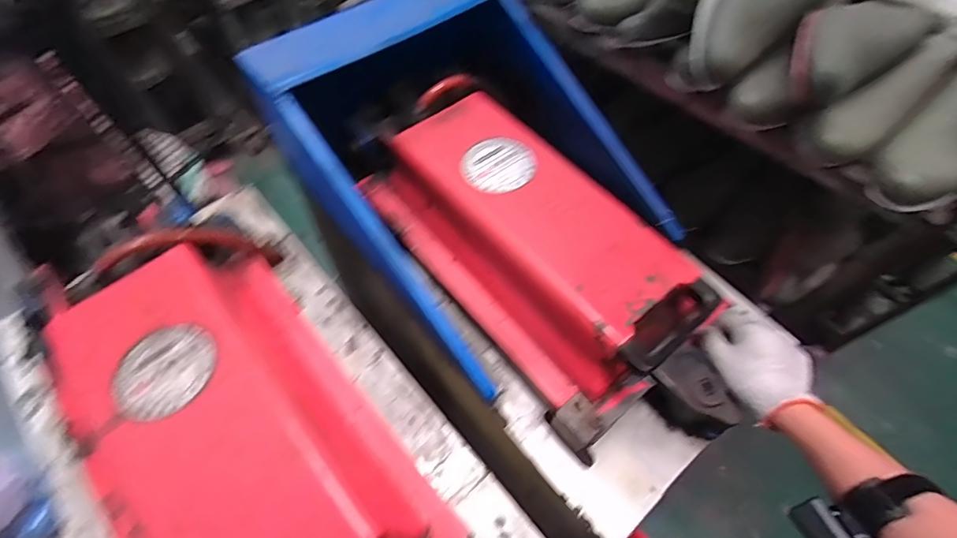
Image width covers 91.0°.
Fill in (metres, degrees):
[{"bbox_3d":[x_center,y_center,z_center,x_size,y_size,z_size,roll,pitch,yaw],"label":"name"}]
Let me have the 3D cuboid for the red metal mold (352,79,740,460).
[{"bbox_3d":[0.074,-0.030,0.641,0.240,0.121,0.571,-34,68,-19],"label":"red metal mold"}]

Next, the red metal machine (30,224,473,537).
[{"bbox_3d":[-0.270,0.157,0.531,0.243,0.145,0.526,-34,67,-19],"label":"red metal machine"}]

